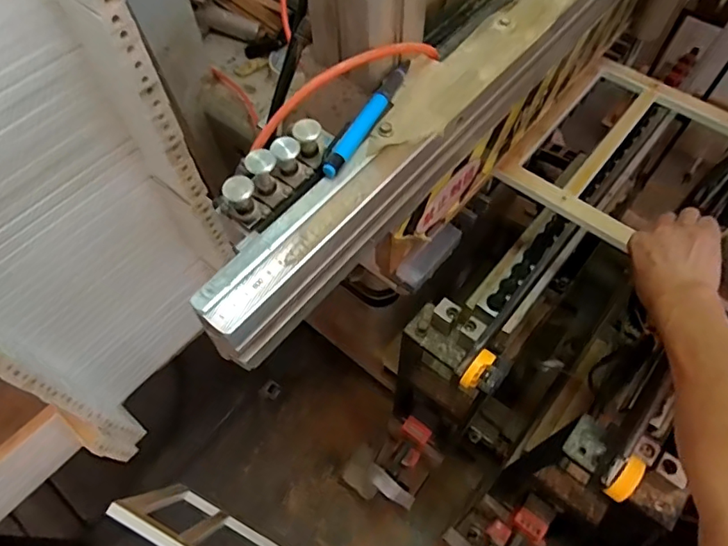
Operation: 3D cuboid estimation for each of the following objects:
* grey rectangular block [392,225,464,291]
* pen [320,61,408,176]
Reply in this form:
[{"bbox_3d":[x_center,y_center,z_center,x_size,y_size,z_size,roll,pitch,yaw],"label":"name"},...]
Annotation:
[{"bbox_3d":[0.077,-0.020,0.602,0.032,0.023,0.097,37,68,19],"label":"grey rectangular block"},{"bbox_3d":[0.005,-0.113,0.362,0.011,0.012,0.122,24,64,14],"label":"pen"}]

